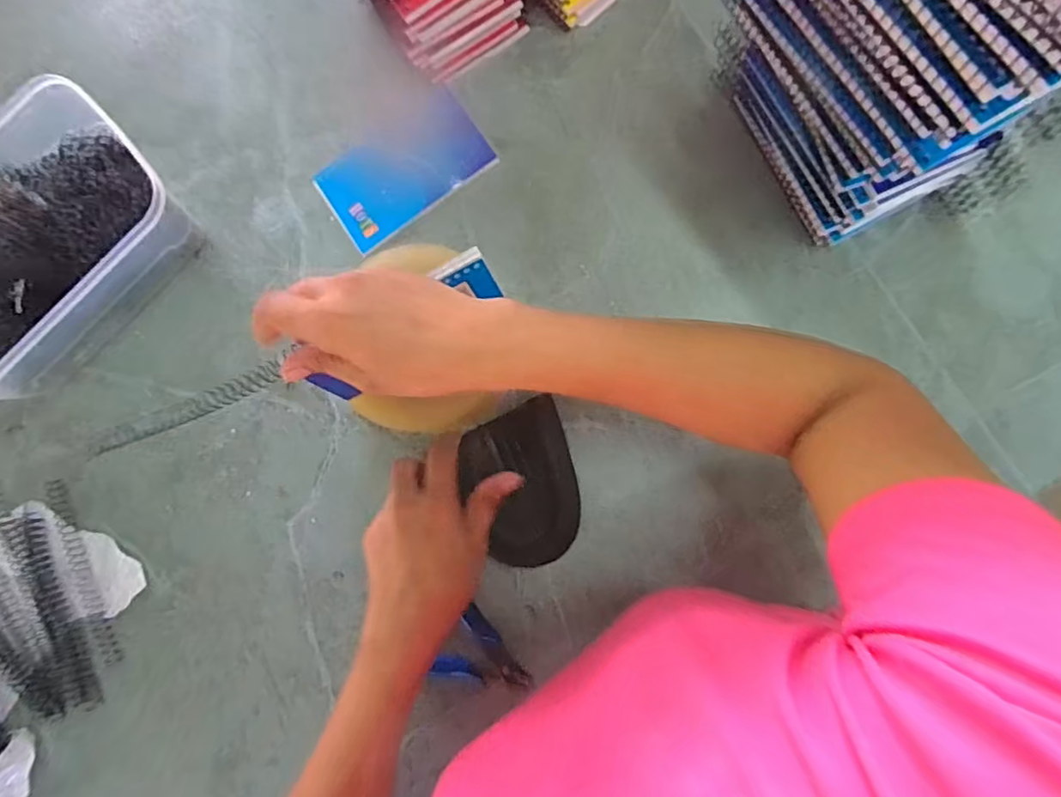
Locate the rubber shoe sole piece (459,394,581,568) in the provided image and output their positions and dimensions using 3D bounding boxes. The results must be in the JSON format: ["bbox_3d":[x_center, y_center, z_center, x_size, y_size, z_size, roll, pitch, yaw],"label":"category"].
[{"bbox_3d":[-0.004,0.065,0.433,0.078,0.025,0.110,-18,81,5],"label":"rubber shoe sole piece"}]

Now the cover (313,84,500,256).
[{"bbox_3d":[-0.102,-0.183,0.473,0.130,0.009,0.083,-34,83,2],"label":"cover"}]

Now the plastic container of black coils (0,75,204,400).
[{"bbox_3d":[-0.390,-0.116,0.470,0.178,0.066,0.233,42,90,7],"label":"plastic container of black coils"}]

